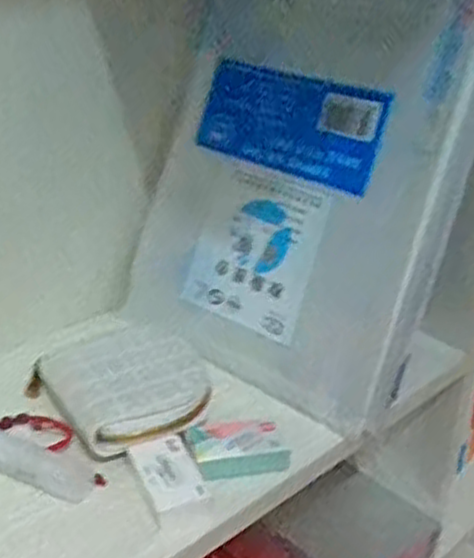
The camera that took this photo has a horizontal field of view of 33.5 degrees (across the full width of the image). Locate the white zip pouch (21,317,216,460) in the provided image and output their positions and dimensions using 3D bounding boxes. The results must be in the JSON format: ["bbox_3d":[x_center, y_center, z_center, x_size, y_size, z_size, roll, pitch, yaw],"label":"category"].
[{"bbox_3d":[-0.069,0.061,0.489,0.088,0.026,0.109,-16,32,-30],"label":"white zip pouch"}]

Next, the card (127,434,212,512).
[{"bbox_3d":[-0.036,0.105,0.427,0.030,0.004,0.049,-18,38,-21],"label":"card"}]

